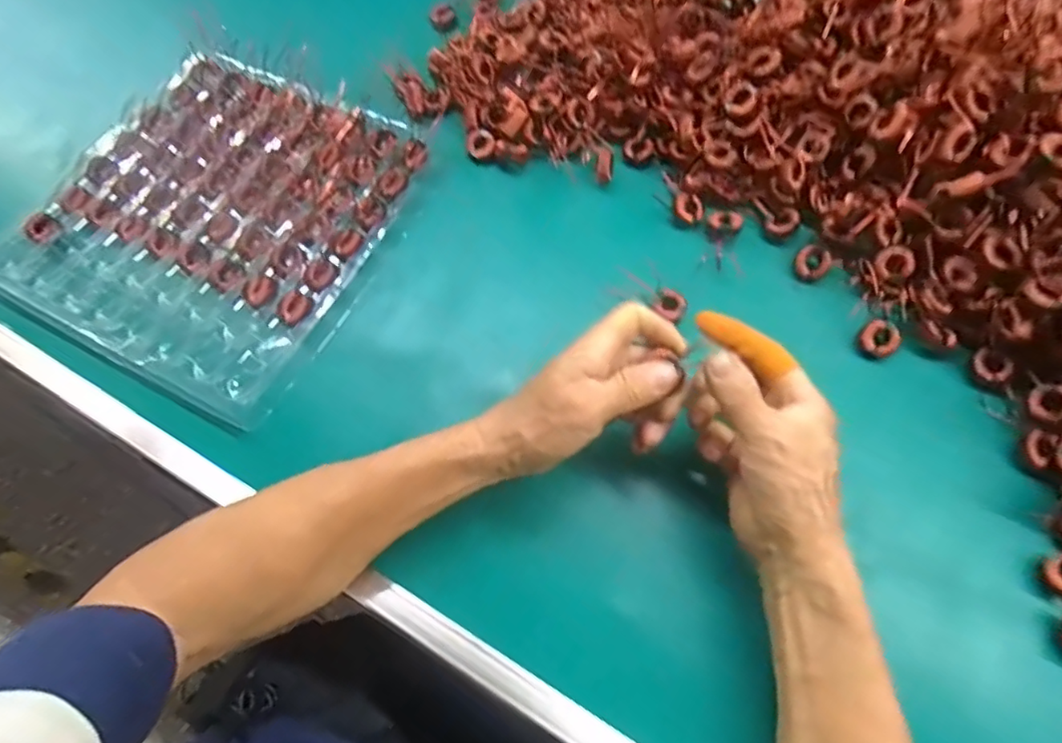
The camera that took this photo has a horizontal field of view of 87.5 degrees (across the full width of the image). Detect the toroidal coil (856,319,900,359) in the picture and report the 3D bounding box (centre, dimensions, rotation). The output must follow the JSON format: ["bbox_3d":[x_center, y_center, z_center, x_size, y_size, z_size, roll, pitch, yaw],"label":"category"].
[{"bbox_3d":[0.256,-0.024,0.408,0.025,0.010,0.026,-1,69,2],"label":"toroidal coil"}]

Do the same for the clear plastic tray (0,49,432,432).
[{"bbox_3d":[-0.259,-0.130,0.463,0.275,0.032,0.276,26,73,12],"label":"clear plastic tray"}]

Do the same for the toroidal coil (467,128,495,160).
[{"bbox_3d":[-0.044,-0.200,0.493,0.024,0.014,0.024,-1,69,2],"label":"toroidal coil"}]

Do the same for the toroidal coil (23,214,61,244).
[{"bbox_3d":[-0.406,-0.118,0.460,0.020,0.012,0.022,28,73,12],"label":"toroidal coil"}]

